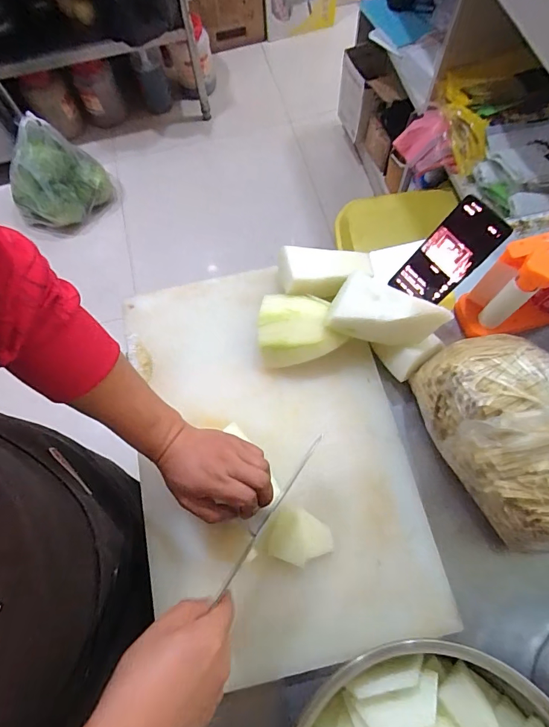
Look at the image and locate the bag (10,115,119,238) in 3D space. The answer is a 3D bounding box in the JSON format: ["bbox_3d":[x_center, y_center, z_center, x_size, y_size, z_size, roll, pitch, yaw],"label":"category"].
[{"bbox_3d":[-0.831,-0.710,1.601,0.362,0.308,0.220,-28,70,-8],"label":"bag"}]

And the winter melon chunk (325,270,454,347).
[{"bbox_3d":[0.149,-0.077,0.549,0.146,0.050,0.091,12,70,7],"label":"winter melon chunk"}]

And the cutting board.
[{"bbox_3d":[0.004,0.103,0.557,0.360,0.030,0.507,-13,69,-2],"label":"cutting board"}]

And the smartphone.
[{"bbox_3d":[0.235,-0.144,0.571,0.073,0.150,0.010,51,36,15],"label":"smartphone"}]

